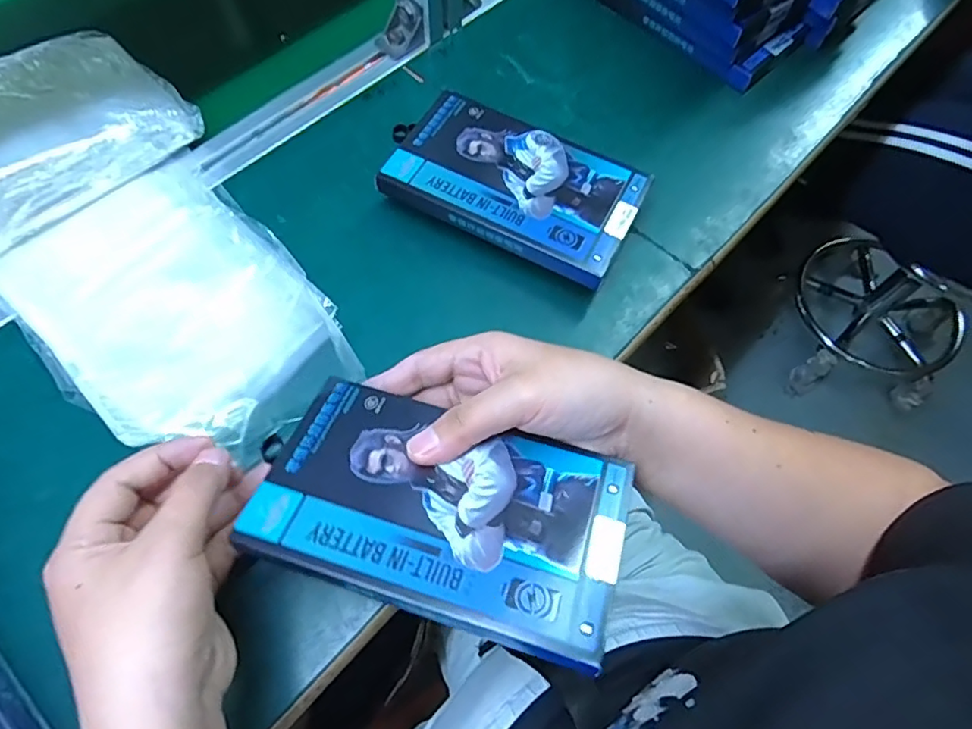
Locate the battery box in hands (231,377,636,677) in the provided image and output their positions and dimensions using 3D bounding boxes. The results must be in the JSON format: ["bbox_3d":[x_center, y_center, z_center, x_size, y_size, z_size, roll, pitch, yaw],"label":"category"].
[{"bbox_3d":[-0.020,0.064,0.261,0.162,0.025,0.093,16,65,6],"label":"battery box in hands"}]

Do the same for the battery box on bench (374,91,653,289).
[{"bbox_3d":[0.020,-0.124,0.393,0.166,0.024,0.098,27,66,11],"label":"battery box on bench"}]

